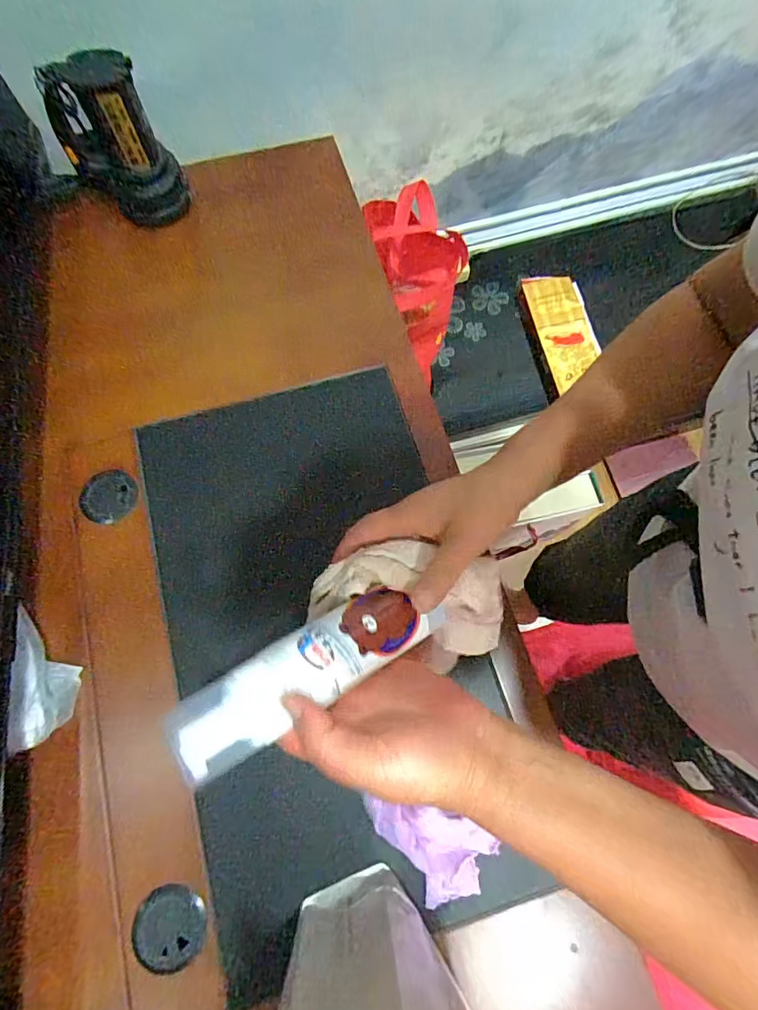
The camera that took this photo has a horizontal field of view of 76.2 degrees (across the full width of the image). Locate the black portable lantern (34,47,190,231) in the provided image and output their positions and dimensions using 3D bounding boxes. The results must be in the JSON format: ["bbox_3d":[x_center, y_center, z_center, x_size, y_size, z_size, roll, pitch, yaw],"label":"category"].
[{"bbox_3d":[-0.318,-0.435,0.599,0.120,0.162,0.103,-27,75,-9],"label":"black portable lantern"}]

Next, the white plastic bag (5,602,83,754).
[{"bbox_3d":[-0.329,0.168,0.478,0.059,0.010,0.127,0,66,-20],"label":"white plastic bag"}]

